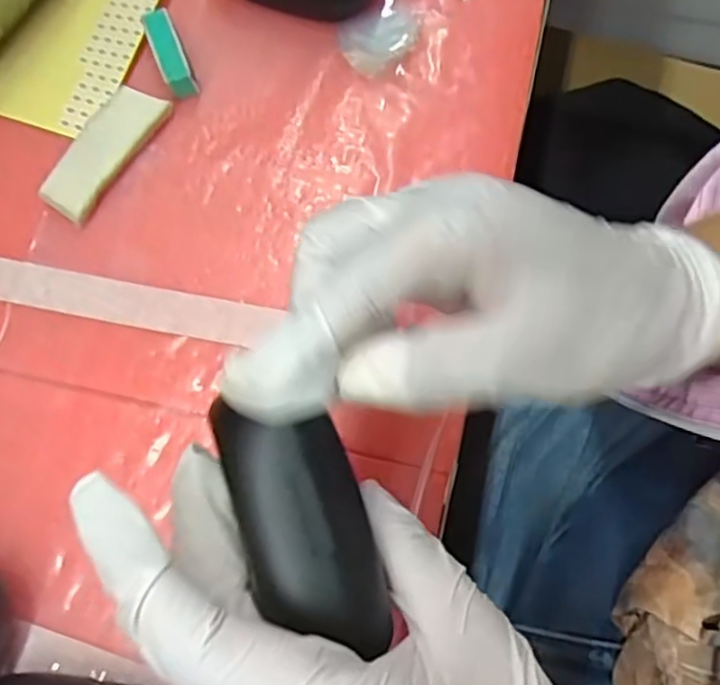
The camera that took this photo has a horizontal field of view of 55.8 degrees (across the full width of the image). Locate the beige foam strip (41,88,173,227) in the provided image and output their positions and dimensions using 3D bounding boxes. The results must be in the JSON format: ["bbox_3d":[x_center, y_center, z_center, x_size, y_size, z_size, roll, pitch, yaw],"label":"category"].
[{"bbox_3d":[-0.118,-0.089,0.312,0.025,0.006,0.070,28,75,10],"label":"beige foam strip"}]

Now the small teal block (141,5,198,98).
[{"bbox_3d":[-0.091,-0.138,0.322,0.014,0.014,0.041,-23,73,-6],"label":"small teal block"}]

